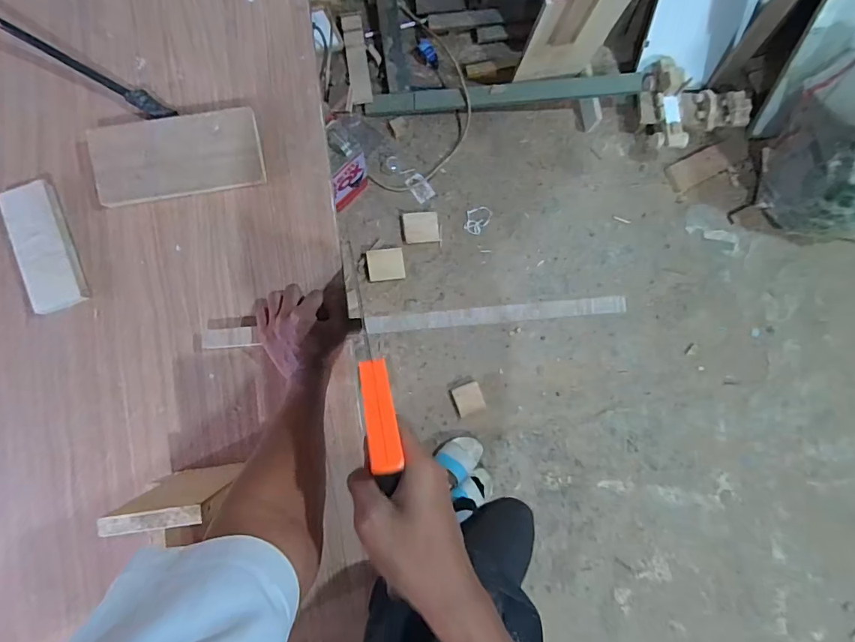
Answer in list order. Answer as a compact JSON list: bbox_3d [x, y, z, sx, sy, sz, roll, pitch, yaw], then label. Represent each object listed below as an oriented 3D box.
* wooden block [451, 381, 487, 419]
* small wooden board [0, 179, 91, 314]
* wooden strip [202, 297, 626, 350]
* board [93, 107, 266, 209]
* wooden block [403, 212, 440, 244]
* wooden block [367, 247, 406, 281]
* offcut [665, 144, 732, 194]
[{"bbox_3d":[0.123,0.234,1.347,0.086,0.011,0.085,-21,86,-5],"label":"wooden block"},{"bbox_3d":[-0.493,-0.094,0.580,0.063,0.017,0.162,-20,87,-6],"label":"small wooden board"},{"bbox_3d":[-0.013,0.001,0.585,0.543,0.019,0.025,-5,85,-3],"label":"wooden strip"},{"bbox_3d":[-0.325,-0.214,0.590,0.209,0.009,0.096,-11,101,-4],"label":"board"},{"bbox_3d":[-0.018,-0.286,1.376,0.105,0.013,0.095,-6,85,-4],"label":"wooden block"},{"bbox_3d":[-0.124,-0.169,1.351,0.105,0.012,0.091,-7,85,-4],"label":"wooden block"},{"bbox_3d":[0.850,-0.481,1.413,0.180,0.017,0.094,-26,106,8],"label":"offcut"}]

